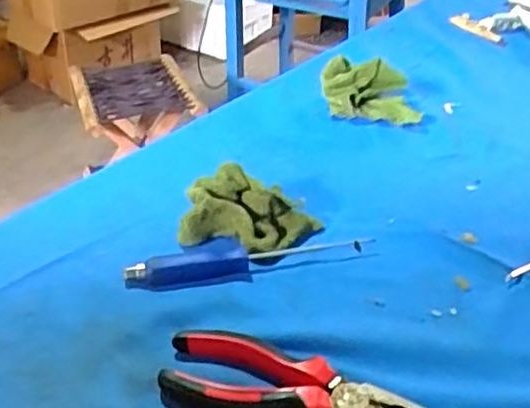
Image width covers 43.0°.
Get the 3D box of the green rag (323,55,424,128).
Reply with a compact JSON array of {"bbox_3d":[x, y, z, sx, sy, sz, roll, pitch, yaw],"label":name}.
[{"bbox_3d":[0.115,-0.123,0.731,0.109,0.050,0.057,6,34,9],"label":"green rag"}]

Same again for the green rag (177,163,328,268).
[{"bbox_3d":[-0.013,0.007,0.536,0.100,0.048,0.070,13,36,19],"label":"green rag"}]

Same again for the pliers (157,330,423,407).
[{"bbox_3d":[0.015,0.111,0.407,0.156,0.020,0.055,9,35,13],"label":"pliers"}]

